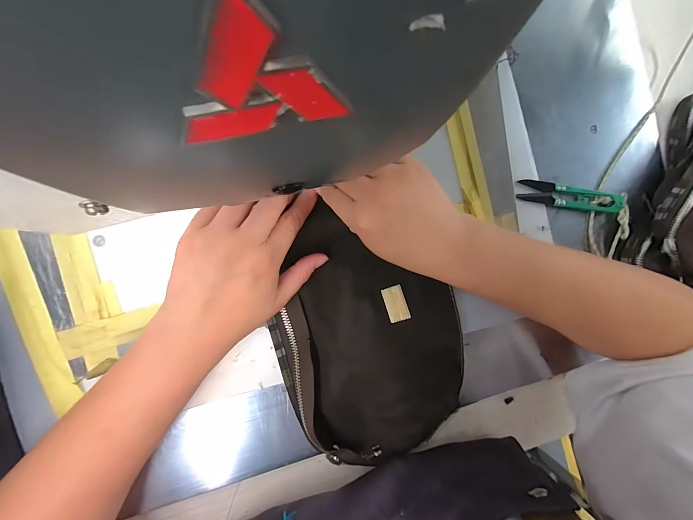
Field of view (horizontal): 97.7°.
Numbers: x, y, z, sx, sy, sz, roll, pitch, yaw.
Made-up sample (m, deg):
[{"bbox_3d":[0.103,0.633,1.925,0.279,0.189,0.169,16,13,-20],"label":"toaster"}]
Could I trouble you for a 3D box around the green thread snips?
[{"bbox_3d":[0.217,-0.062,0.293,0.105,0.011,0.022,7,86,-7],"label":"green thread snips"}]

